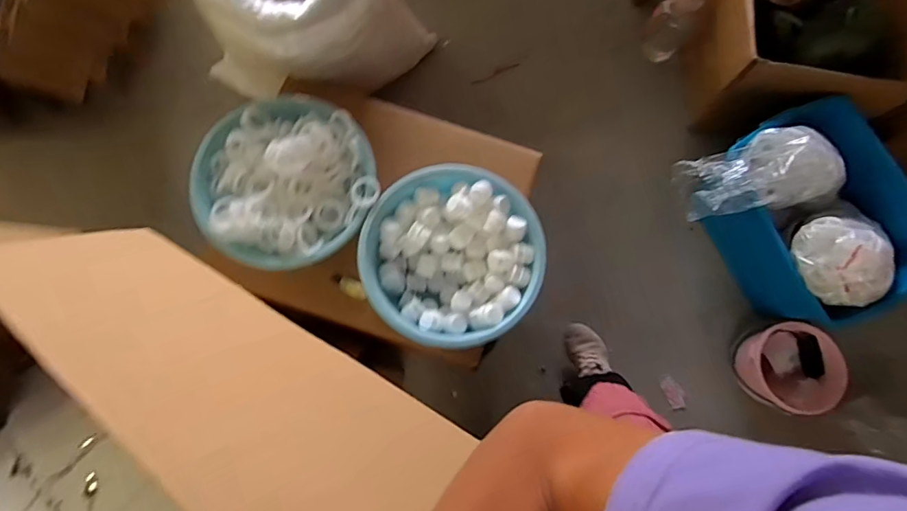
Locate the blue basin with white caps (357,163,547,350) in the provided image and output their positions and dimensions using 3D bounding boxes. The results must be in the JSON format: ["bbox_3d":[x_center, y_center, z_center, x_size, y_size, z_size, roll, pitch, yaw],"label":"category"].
[{"bbox_3d":[0.000,0.003,1.039,0.360,0.111,0.352,0,74,-2],"label":"blue basin with white caps"}]

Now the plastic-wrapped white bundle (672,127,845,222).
[{"bbox_3d":[0.789,-0.210,1.280,0.429,0.126,0.192,-16,76,-6],"label":"plastic-wrapped white bundle"}]

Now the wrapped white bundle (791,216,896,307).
[{"bbox_3d":[0.912,0.008,1.161,0.163,0.108,0.210,-21,76,-7],"label":"wrapped white bundle"}]

